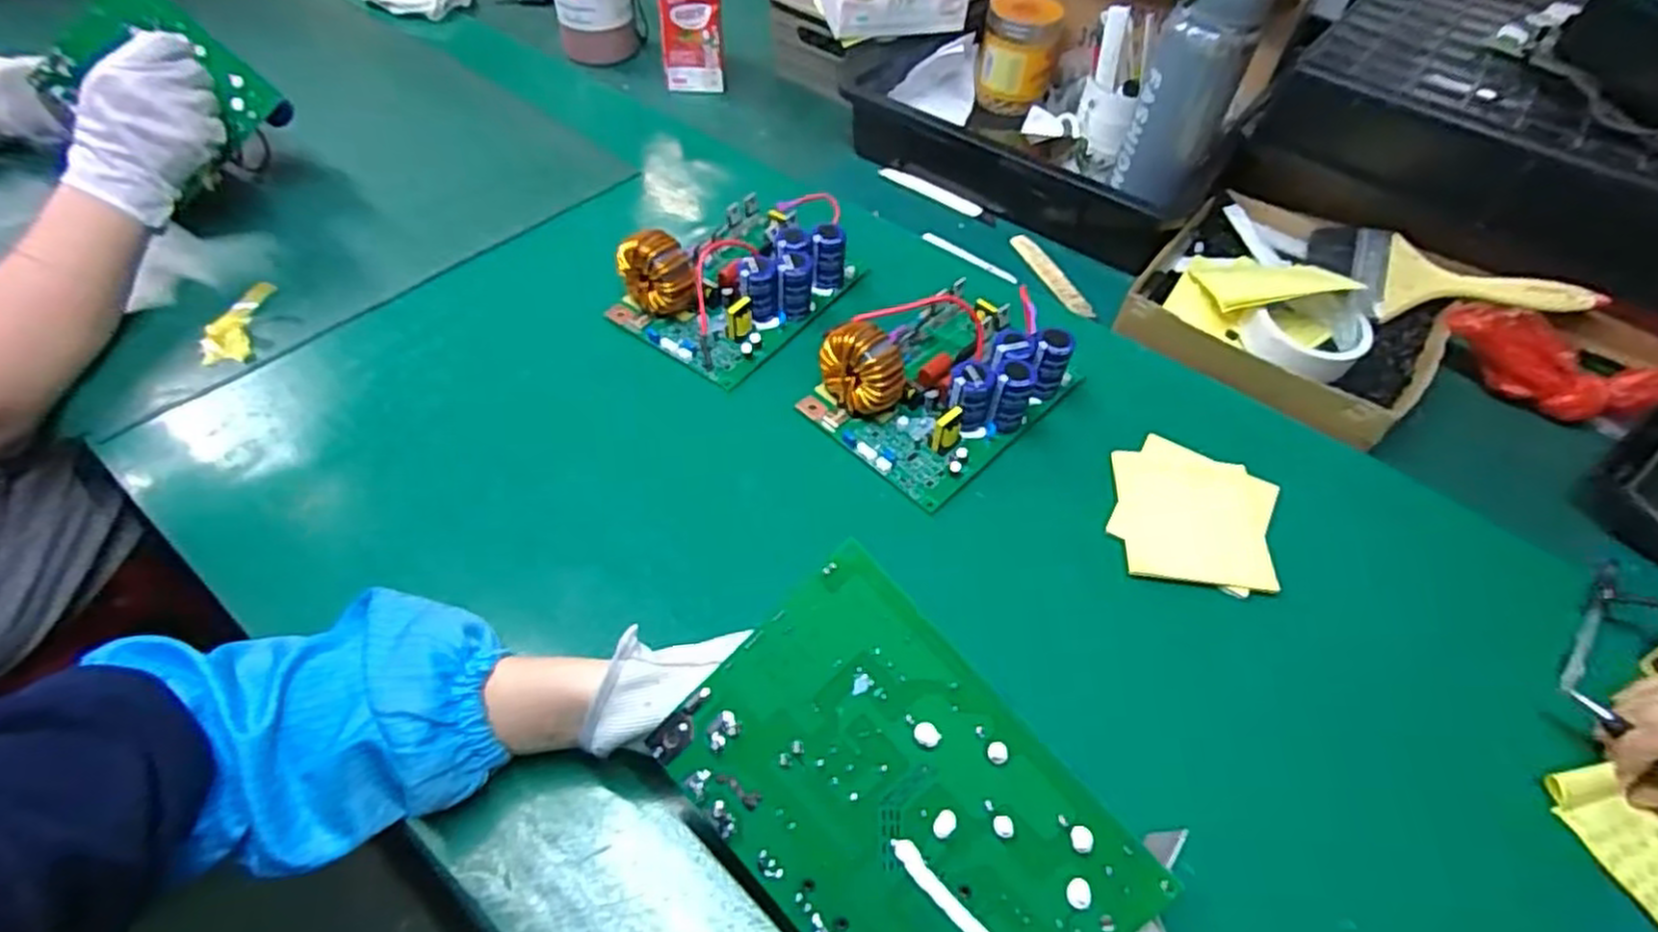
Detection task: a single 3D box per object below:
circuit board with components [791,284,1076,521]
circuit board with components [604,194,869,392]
[{"bbox_3d":[0.088,-0.073,0.575,0.183,0.069,0.132,-37,62,-28],"label":"circuit board with components"},{"bbox_3d":[-0.073,-0.170,0.648,0.137,0.070,0.201,32,56,20],"label":"circuit board with components"}]

